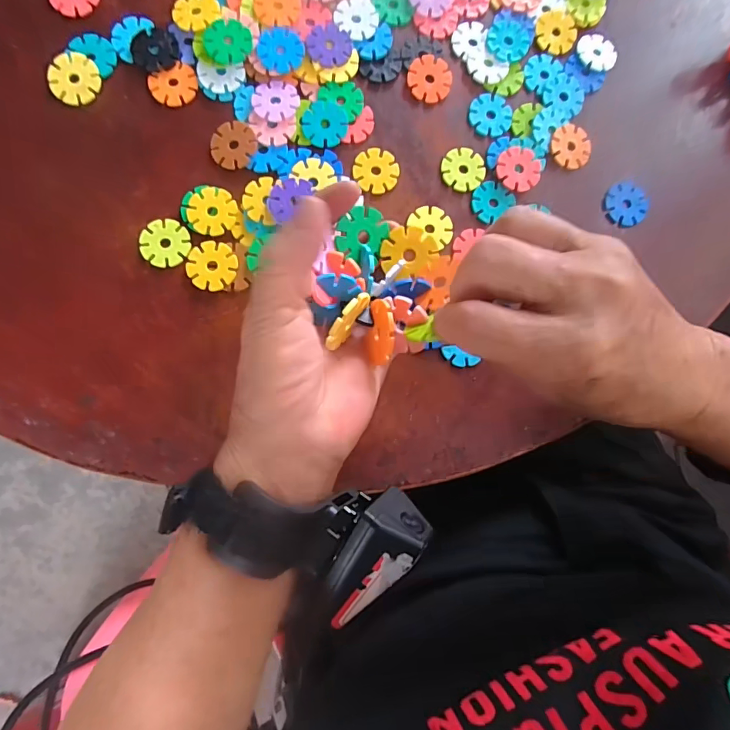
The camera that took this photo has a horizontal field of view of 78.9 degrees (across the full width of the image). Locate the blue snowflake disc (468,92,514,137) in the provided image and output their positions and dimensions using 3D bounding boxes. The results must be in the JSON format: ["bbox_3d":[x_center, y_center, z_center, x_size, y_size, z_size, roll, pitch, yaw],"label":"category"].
[{"bbox_3d":[0.091,-0.180,0.320,0.032,0.004,0.031,1,84,-6],"label":"blue snowflake disc"}]

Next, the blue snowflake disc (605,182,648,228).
[{"bbox_3d":[0.190,-0.117,0.321,0.029,0.006,0.031,1,84,-6],"label":"blue snowflake disc"}]

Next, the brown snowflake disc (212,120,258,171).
[{"bbox_3d":[-0.088,-0.147,0.297,0.030,0.004,0.032,1,84,-6],"label":"brown snowflake disc"}]

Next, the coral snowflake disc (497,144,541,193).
[{"bbox_3d":[0.108,-0.138,0.313,0.030,0.004,0.032,0,85,-4],"label":"coral snowflake disc"}]

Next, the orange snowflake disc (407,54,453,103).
[{"bbox_3d":[0.047,-0.204,0.317,0.030,0.004,0.032,0,92,-8],"label":"orange snowflake disc"}]

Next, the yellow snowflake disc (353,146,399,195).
[{"bbox_3d":[0.008,-0.135,0.307,0.029,0.004,0.030,1,84,-6],"label":"yellow snowflake disc"}]

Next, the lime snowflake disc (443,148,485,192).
[{"bbox_3d":[0.070,-0.139,0.313,0.029,0.004,0.031,1,84,-6],"label":"lime snowflake disc"}]

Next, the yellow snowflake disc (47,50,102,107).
[{"bbox_3d":[-0.191,-0.188,0.292,0.030,0.005,0.031,1,84,-6],"label":"yellow snowflake disc"}]

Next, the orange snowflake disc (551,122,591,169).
[{"bbox_3d":[0.150,-0.158,0.321,0.029,0.004,0.031,1,84,-6],"label":"orange snowflake disc"}]

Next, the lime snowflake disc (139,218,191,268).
[{"bbox_3d":[-0.130,-0.079,0.288,0.030,0.004,0.031,1,84,-6],"label":"lime snowflake disc"}]

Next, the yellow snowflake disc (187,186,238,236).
[{"bbox_3d":[-0.100,-0.101,0.292,0.030,0.004,0.031,1,84,-6],"label":"yellow snowflake disc"}]

